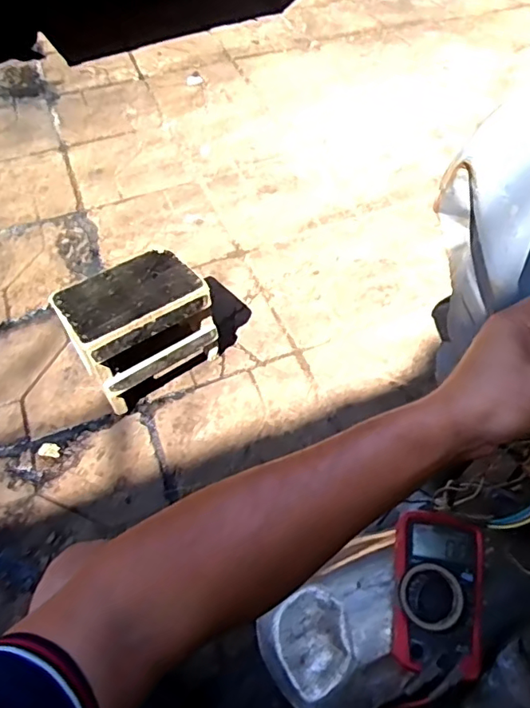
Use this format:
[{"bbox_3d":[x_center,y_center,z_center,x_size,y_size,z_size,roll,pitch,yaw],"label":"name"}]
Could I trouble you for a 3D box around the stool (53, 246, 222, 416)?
[{"bbox_3d":[-0.294,-0.059,1.229,0.294,0.259,0.206,-29,58,-19],"label":"stool"}]

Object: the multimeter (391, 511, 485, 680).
[{"bbox_3d":[0.153,0.209,0.455,0.074,0.039,0.120,8,54,8],"label":"multimeter"}]

